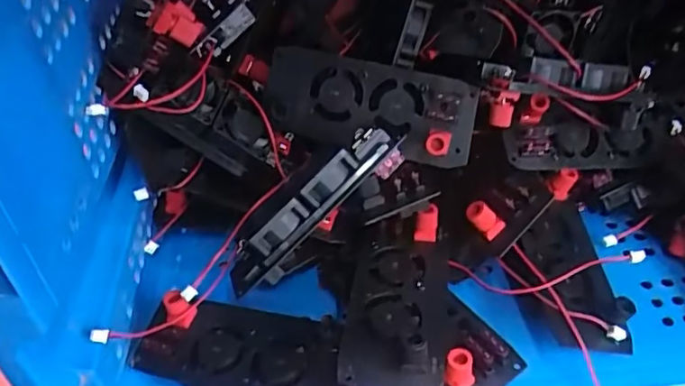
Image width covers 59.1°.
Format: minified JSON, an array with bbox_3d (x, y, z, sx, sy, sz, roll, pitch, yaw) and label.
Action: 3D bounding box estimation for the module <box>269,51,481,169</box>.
[{"bbox_3d":[0.015,-0.055,0.395,0.139,0.058,0.028,13,16,11],"label":"module"}]

